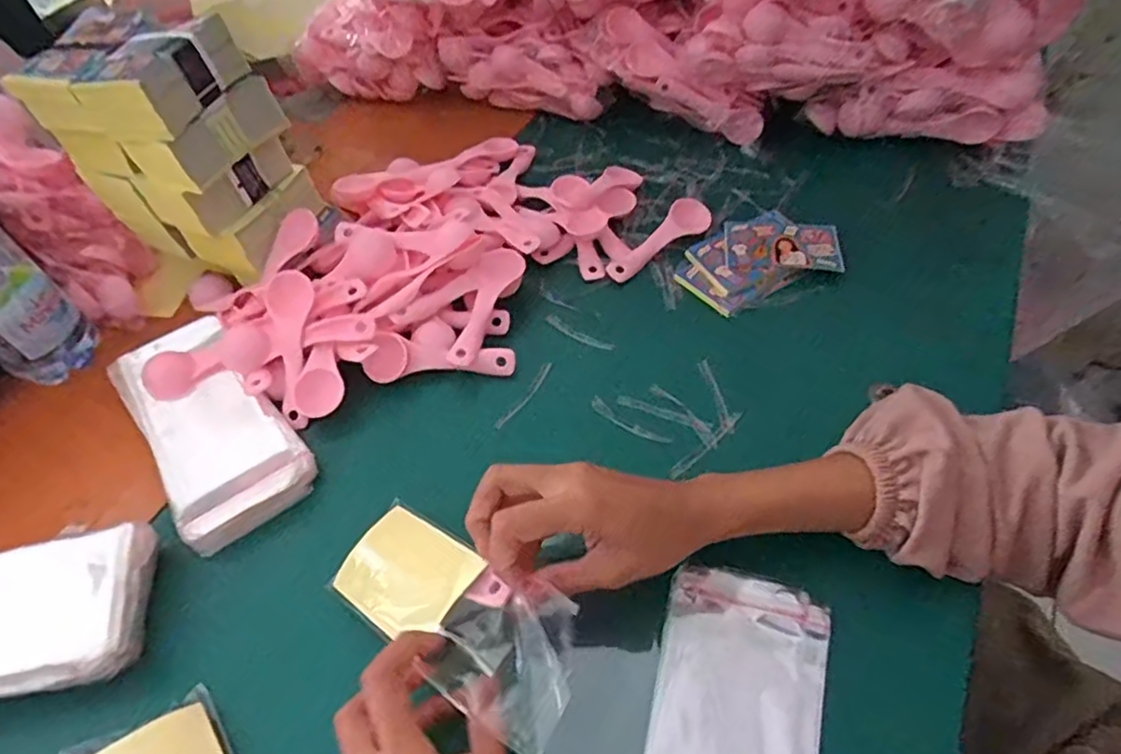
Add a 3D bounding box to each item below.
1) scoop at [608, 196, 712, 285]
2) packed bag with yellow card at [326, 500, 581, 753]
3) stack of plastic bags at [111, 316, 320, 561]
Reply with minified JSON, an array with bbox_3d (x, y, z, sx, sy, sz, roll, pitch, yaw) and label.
[{"bbox_3d":[0.084,-0.121,0.553,0.106,0.026,0.029,-31,55,-19],"label":"scoop"},{"bbox_3d":[-0.060,0.117,0.335,0.174,0.017,0.063,16,59,41],"label":"packed bag with yellow card"},{"bbox_3d":[-0.255,0.030,0.465,0.087,0.026,0.191,-34,56,-21],"label":"stack of plastic bags"}]

